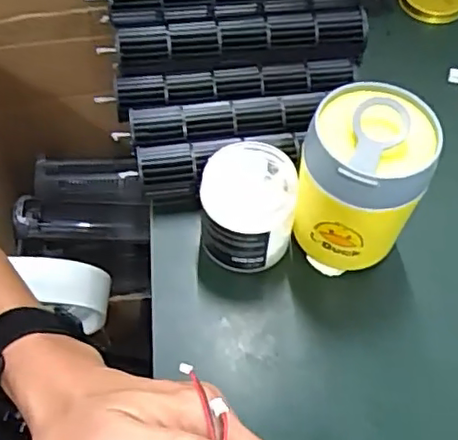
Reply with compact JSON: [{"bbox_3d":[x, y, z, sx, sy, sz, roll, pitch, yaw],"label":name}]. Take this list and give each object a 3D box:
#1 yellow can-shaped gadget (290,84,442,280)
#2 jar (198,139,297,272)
[{"bbox_3d":[0.098,-0.024,0.471,0.090,0.139,0.089,15,57,7],"label":"yellow can-shaped gadget"},{"bbox_3d":[0.014,-0.006,0.491,0.070,0.082,0.072,1,57,-1],"label":"jar"}]

